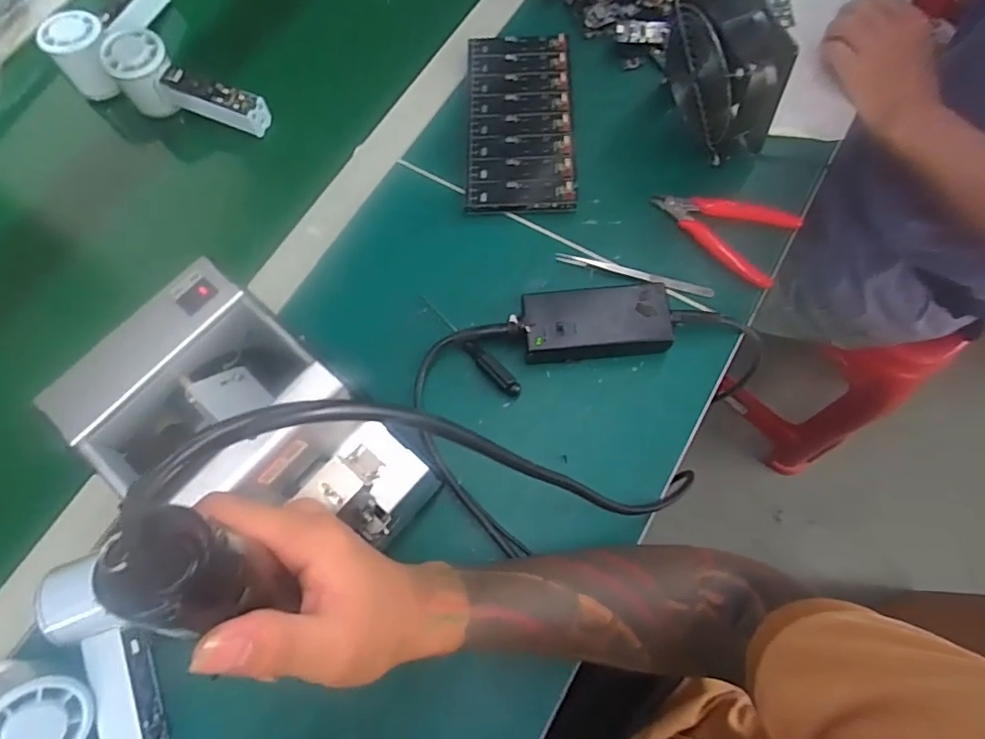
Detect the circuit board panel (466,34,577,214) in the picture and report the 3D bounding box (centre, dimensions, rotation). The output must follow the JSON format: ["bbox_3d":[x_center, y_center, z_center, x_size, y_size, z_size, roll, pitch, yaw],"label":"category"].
[{"bbox_3d":[0.025,-0.236,0.525,0.096,0.011,0.193,0,73,0],"label":"circuit board panel"}]

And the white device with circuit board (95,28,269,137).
[{"bbox_3d":[-0.290,-0.266,0.535,0.145,0.059,0.051,24,75,8],"label":"white device with circuit board"}]

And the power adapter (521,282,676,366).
[{"bbox_3d":[0.082,-0.038,0.452,0.113,0.034,0.054,-5,73,-1],"label":"power adapter"}]

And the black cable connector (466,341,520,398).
[{"bbox_3d":[0.000,-0.001,0.451,0.058,0.012,0.014,43,78,12],"label":"black cable connector"}]

